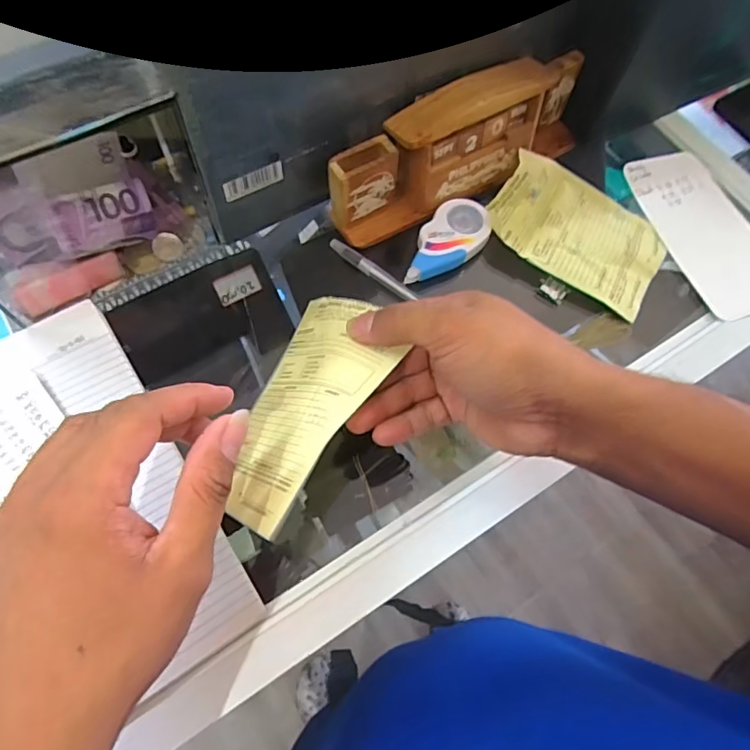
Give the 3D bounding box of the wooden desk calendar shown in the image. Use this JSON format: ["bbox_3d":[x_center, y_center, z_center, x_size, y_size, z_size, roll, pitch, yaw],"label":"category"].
[{"bbox_3d":[0.072,-0.185,0.414,0.235,0.078,0.052,-31,72,-15],"label":"wooden desk calendar"}]

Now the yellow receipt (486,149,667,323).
[{"bbox_3d":[0.167,-0.121,0.423,0.140,0.025,0.096,31,68,10],"label":"yellow receipt"}]

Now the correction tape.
[{"bbox_3d":[0.057,-0.104,0.415,0.045,0.013,0.086,35,69,11],"label":"correction tape"}]

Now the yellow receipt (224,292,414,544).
[{"bbox_3d":[-0.041,0.018,0.308,0.019,0.090,0.149,41,61,-32],"label":"yellow receipt"}]

